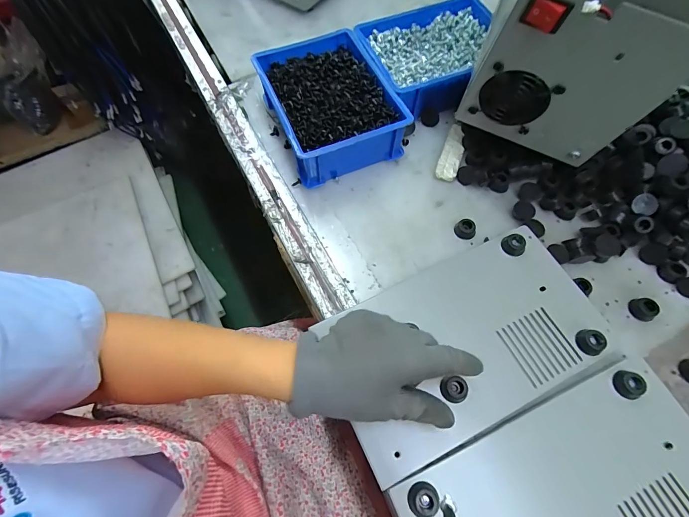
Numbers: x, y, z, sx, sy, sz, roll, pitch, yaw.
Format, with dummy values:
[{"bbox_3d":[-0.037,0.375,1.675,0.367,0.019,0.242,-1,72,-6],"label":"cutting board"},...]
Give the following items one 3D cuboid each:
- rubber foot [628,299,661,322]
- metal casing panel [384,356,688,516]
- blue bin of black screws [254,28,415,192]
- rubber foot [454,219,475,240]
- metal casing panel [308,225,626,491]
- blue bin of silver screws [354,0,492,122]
[{"bbox_3d":[0.317,0.054,0.363,0.020,0.014,0.024,-15,65,-5],"label":"rubber foot"},{"bbox_3d":[0.190,0.207,0.282,0.266,0.033,0.152,-23,66,-8],"label":"metal casing panel"},{"bbox_3d":[-0.020,-0.203,0.459,0.144,0.065,0.192,-21,67,-8],"label":"blue bin of black screws"},{"bbox_3d":[0.145,-0.035,0.411,0.023,0.018,0.019,16,67,10],"label":"rubber foot"},{"bbox_3d":[0.121,0.079,0.339,0.264,0.017,0.159,-24,66,-8],"label":"metal casing panel"},{"bbox_3d":[0.129,-0.284,0.492,0.195,0.063,0.156,-22,67,-9],"label":"blue bin of silver screws"}]

